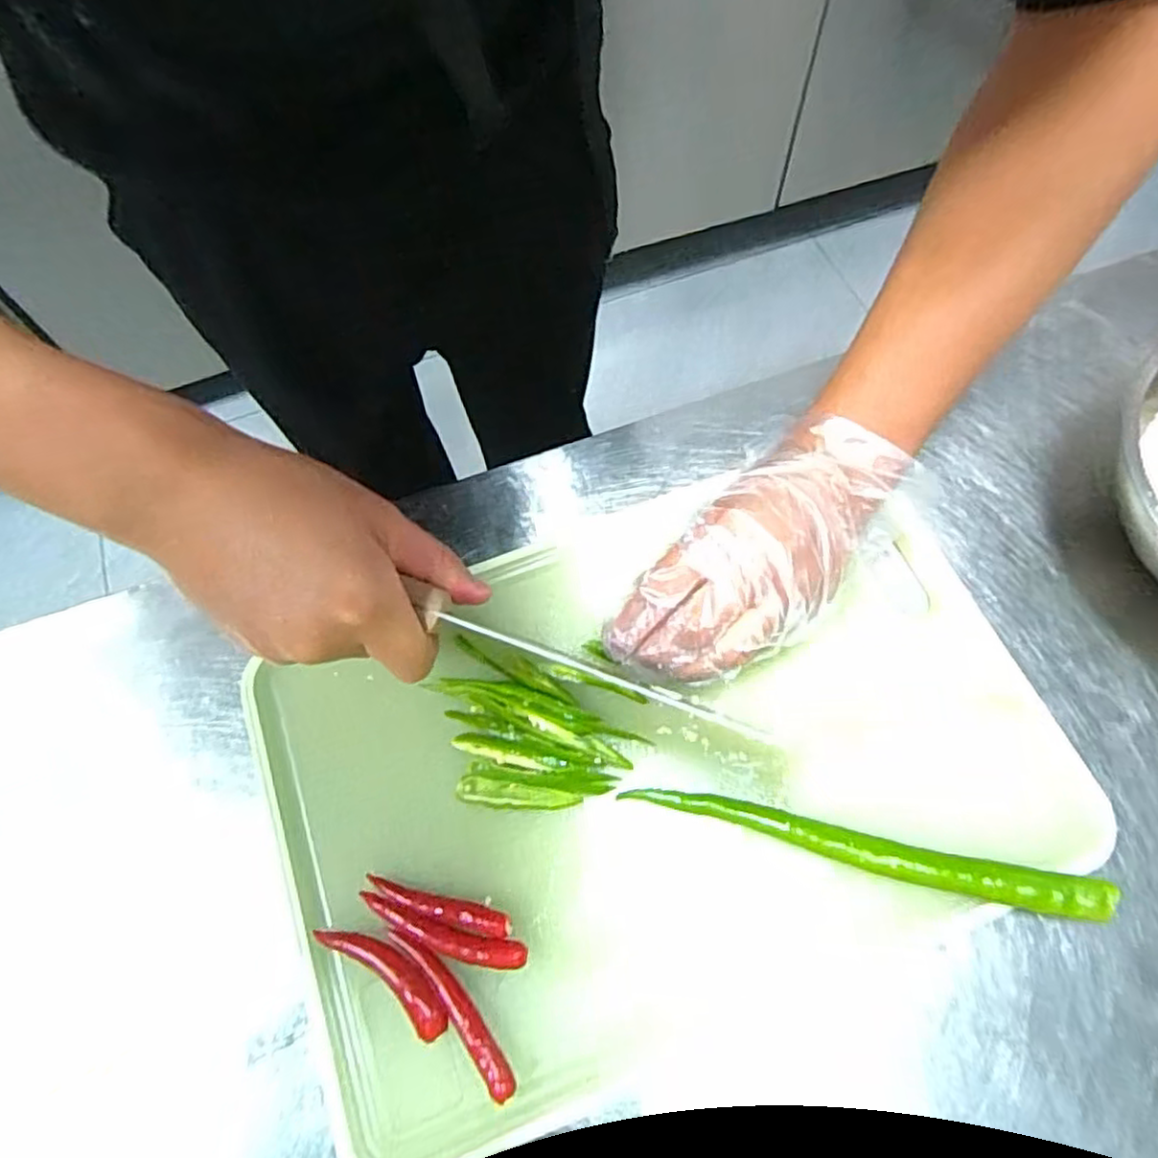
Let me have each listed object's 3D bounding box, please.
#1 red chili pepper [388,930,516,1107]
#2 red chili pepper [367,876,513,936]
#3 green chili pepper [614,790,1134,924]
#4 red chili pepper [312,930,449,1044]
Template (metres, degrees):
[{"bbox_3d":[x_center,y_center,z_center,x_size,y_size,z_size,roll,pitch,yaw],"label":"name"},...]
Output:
[{"bbox_3d":[-0.053,0.180,0.292,0.013,0.007,0.078,-37,70,-13],"label":"red chili pepper"},{"bbox_3d":[-0.063,0.145,0.308,0.068,0.011,0.010,13,68,8],"label":"red chili pepper"},{"bbox_3d":[0.124,0.120,0.310,0.204,0.024,0.018,11,68,7],"label":"green chili pepper"},{"bbox_3d":[-0.083,0.168,0.297,0.068,0.010,0.017,33,72,15],"label":"red chili pepper"}]

